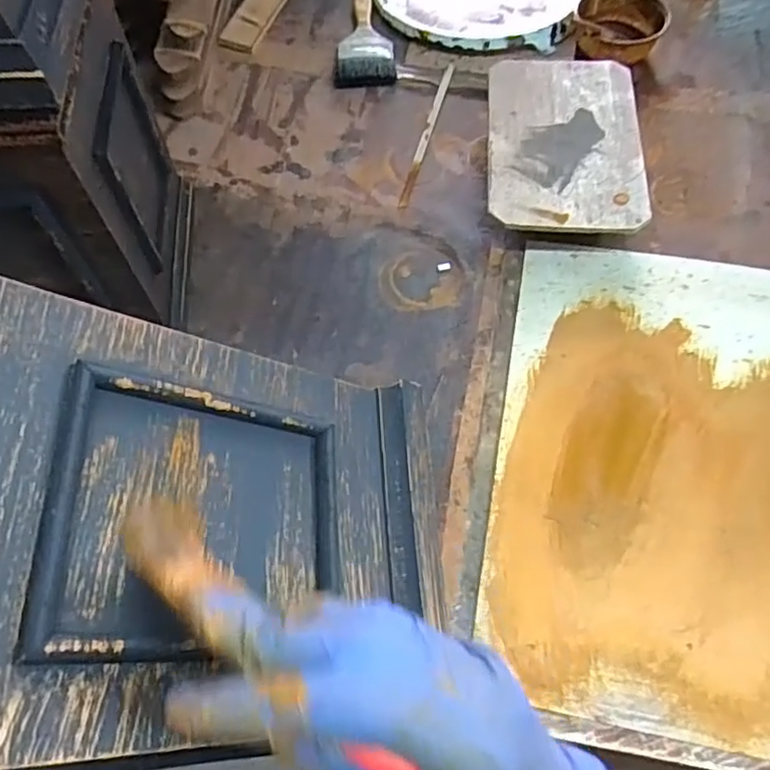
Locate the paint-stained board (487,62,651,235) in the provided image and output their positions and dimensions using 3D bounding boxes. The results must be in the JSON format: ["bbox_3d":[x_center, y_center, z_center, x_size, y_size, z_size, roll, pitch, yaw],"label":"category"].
[{"bbox_3d":[0.191,-0.259,0.658,0.158,0.015,0.236,5,63,2],"label":"paint-stained board"}]

